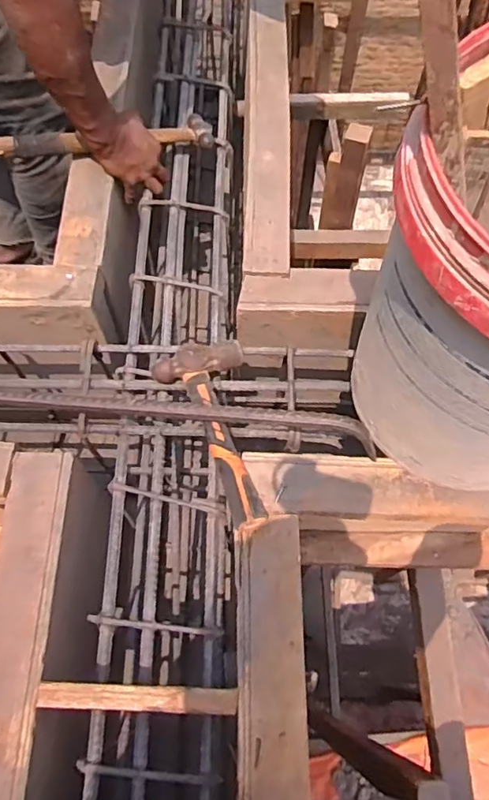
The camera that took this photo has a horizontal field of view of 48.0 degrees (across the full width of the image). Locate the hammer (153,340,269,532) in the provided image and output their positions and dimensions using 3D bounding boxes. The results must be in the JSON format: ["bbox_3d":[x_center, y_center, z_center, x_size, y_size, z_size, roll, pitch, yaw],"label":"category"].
[{"bbox_3d":[-0.048,0.038,0.671,0.118,0.053,0.255,-7,66,-3],"label":"hammer"}]

